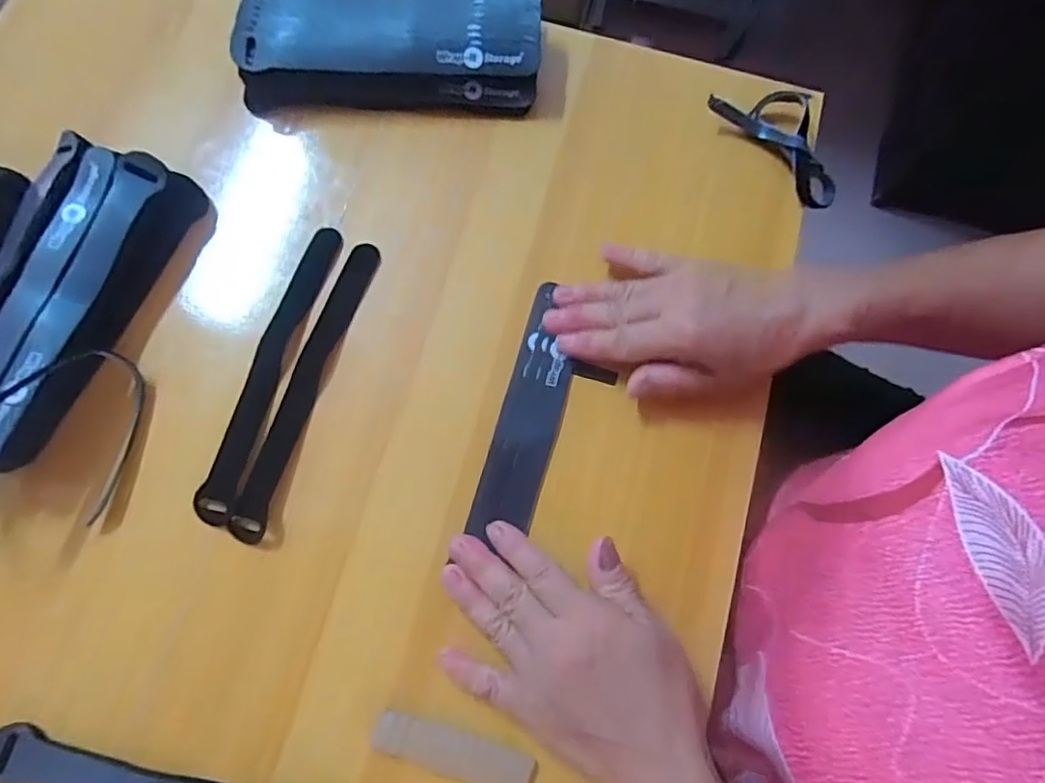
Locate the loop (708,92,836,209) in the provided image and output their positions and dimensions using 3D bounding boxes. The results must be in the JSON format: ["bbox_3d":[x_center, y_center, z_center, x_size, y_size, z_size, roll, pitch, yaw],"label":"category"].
[{"bbox_3d":[0.185,-0.178,0.412,0.055,0.019,0.105,-43,79,-11],"label":"loop"}]

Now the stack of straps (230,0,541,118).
[{"bbox_3d":[-0.090,-0.244,0.413,0.199,0.036,0.087,-1,75,-1],"label":"stack of straps"}]

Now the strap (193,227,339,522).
[{"bbox_3d":[-0.157,-0.016,0.372,0.022,0.006,0.195,18,74,-7],"label":"strap"}]

